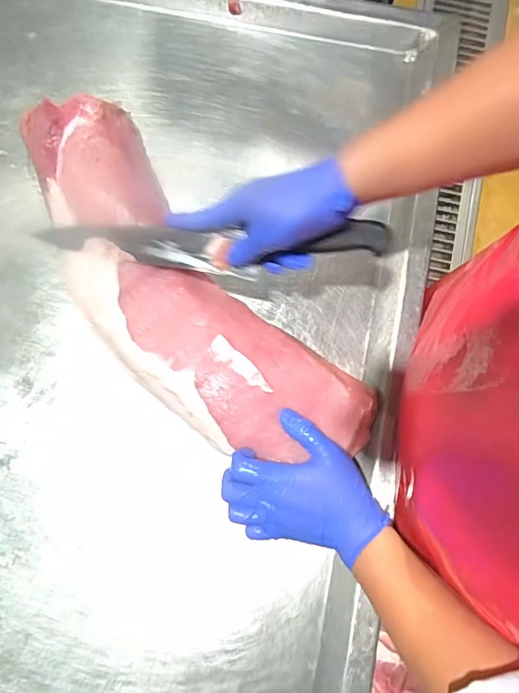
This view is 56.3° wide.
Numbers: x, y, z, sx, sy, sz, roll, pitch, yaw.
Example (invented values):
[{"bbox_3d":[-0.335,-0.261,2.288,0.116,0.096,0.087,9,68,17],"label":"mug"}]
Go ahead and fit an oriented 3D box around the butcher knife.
[{"bbox_3d":[-0.055,-0.099,0.472,0.343,0.026,0.042,3,79,13],"label":"butcher knife"}]

